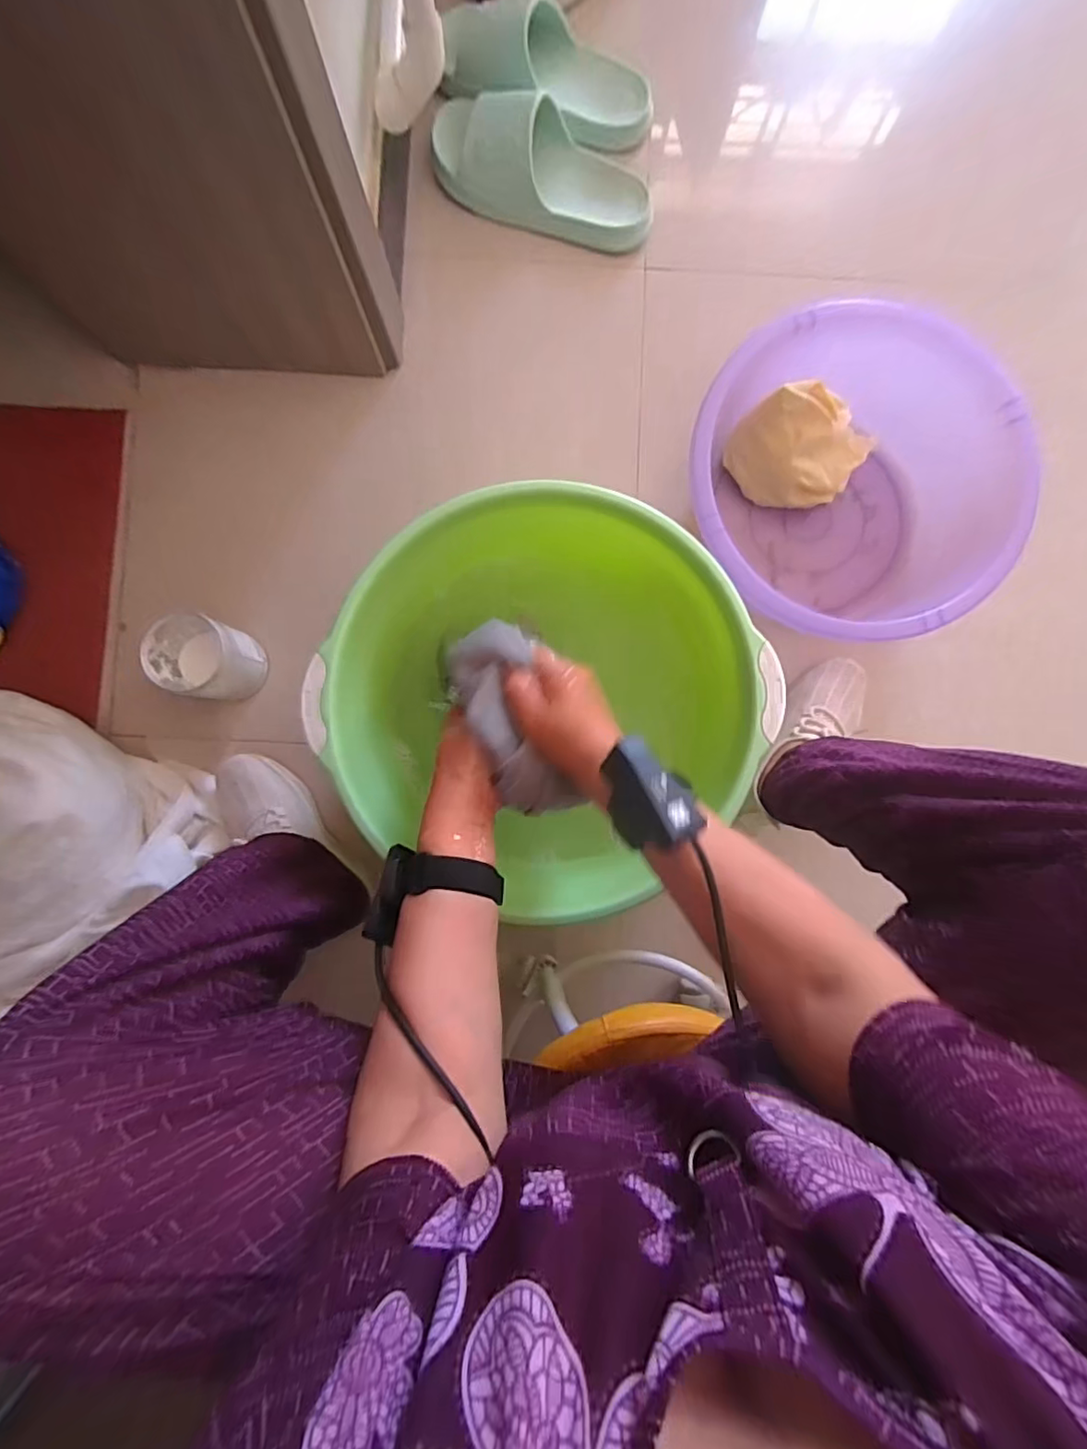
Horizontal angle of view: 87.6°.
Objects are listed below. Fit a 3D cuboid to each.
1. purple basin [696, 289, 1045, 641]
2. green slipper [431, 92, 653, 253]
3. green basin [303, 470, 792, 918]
[{"bbox_3d":[0.311,-0.241,0.606,0.323,0.127,0.302,0,87,0],"label":"purple basin"},{"bbox_3d":[-0.001,-0.644,0.643,0.259,0.093,0.097,11,87,1],"label":"green slipper"},{"bbox_3d":[0.005,-0.012,0.557,0.376,0.142,0.344,0,87,0],"label":"green basin"}]

